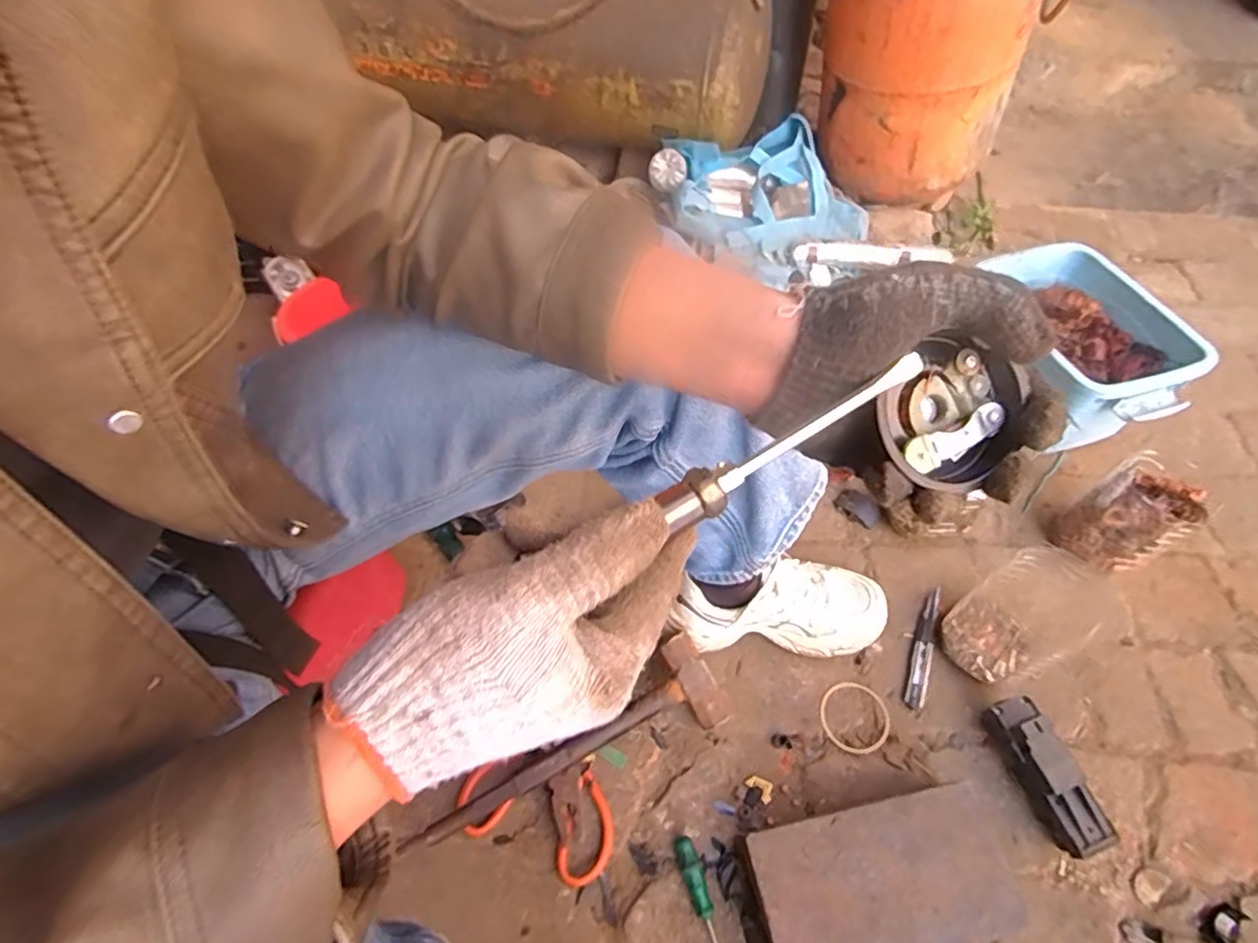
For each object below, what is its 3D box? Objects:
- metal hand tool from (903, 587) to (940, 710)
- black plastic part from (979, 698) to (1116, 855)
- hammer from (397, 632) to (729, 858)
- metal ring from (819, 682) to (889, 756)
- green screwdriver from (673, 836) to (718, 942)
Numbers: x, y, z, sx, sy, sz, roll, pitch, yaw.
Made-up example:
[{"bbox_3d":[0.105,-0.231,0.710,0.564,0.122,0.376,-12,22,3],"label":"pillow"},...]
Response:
[{"bbox_3d":[0.334,0.198,0.689,0.020,0.015,0.141,18,59,14],"label":"metal hand tool"},{"bbox_3d":[0.409,0.295,0.597,0.048,0.057,0.138,-18,57,-9],"label":"black plastic part"},{"bbox_3d":[-0.057,0.294,0.622,0.331,0.058,0.092,-26,59,-14],"label":"hammer"},{"bbox_3d":[0.242,0.265,0.656,0.073,0.007,0.072,-1,56,2],"label":"metal ring"},{"bbox_3d":[0.072,0.408,0.553,0.020,0.014,0.136,-17,57,-8],"label":"green screwdriver"}]

